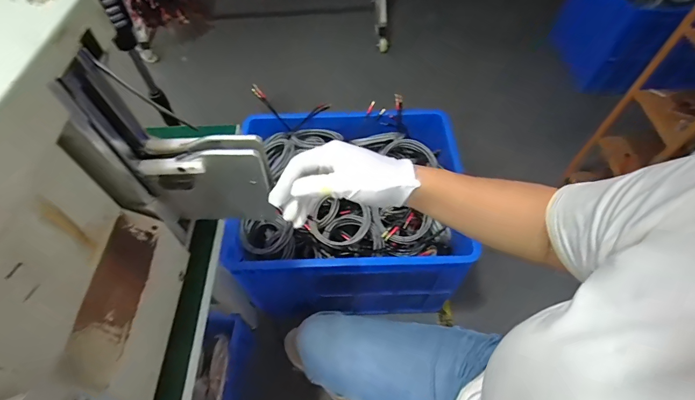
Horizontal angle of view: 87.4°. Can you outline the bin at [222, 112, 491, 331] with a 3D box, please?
[{"bbox_3d":[0.006,0.037,1.052,0.555,0.372,0.473,-2,56,0],"label":"bin"}]

